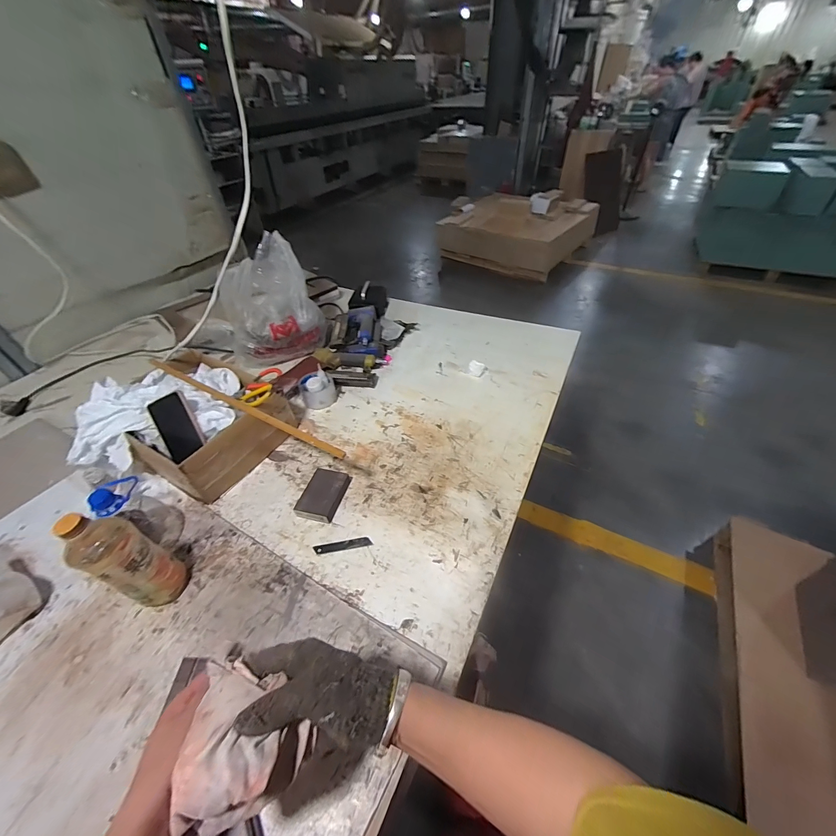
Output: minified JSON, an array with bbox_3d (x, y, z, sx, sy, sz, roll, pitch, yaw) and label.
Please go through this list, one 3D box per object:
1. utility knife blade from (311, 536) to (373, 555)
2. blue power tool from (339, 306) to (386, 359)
[{"bbox_3d":[-0.133,0.226,0.630,0.102,0.004,0.020,-9,45,-6],"label":"utility knife blade"},{"bbox_3d":[-0.176,-0.261,1.103,0.129,0.061,0.248,-7,45,-4],"label":"blue power tool"}]

